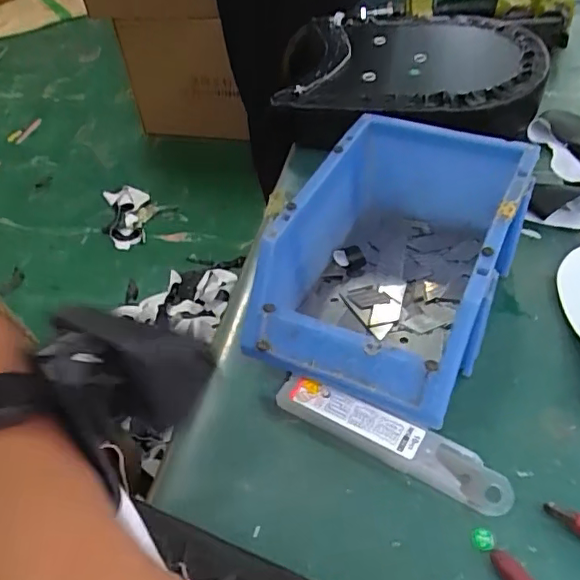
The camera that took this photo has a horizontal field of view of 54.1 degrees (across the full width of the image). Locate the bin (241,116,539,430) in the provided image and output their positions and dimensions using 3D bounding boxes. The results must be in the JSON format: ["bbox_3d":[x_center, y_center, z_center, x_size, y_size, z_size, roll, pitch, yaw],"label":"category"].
[{"bbox_3d":[0.065,-0.021,0.346,0.118,0.077,0.182,18,51,21],"label":"bin"}]

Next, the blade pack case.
[{"bbox_3d":[0.052,0.078,0.299,0.127,0.015,0.025,21,52,23],"label":"blade pack case"}]

